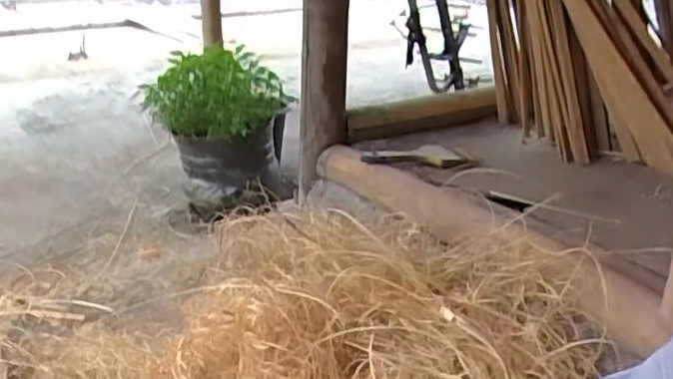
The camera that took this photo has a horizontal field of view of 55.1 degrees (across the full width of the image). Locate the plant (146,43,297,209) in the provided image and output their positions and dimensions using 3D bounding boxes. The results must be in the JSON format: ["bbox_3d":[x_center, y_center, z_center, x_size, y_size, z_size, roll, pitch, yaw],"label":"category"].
[{"bbox_3d":[-0.284,-0.154,1.509,0.285,0.328,0.251,0,20,4],"label":"plant"}]

